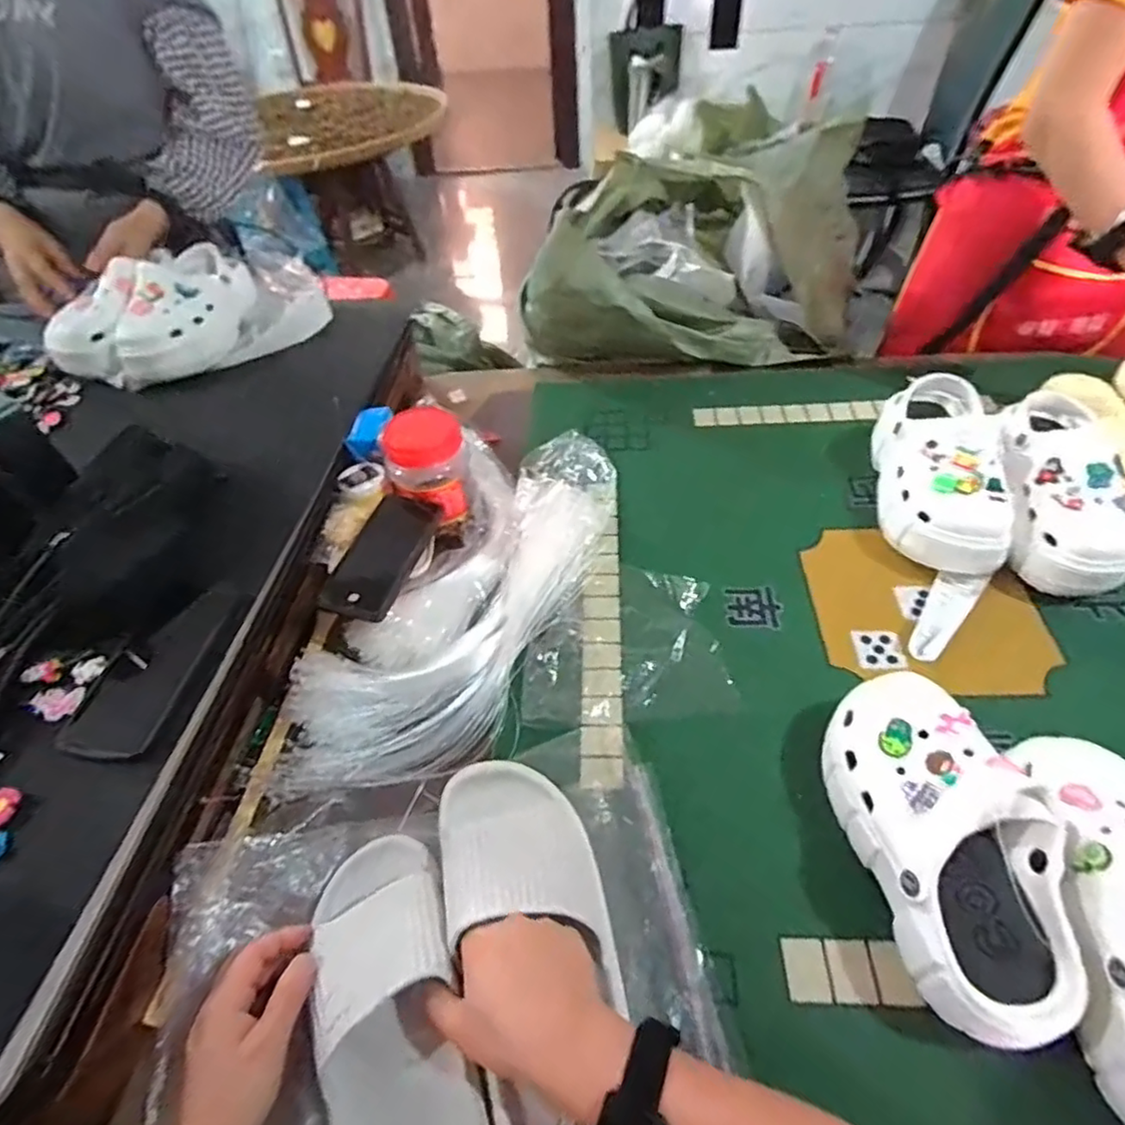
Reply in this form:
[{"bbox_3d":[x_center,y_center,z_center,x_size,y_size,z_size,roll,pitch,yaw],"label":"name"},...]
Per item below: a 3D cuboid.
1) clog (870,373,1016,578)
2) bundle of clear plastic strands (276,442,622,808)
[{"bbox_3d":[0.409,-0.103,0.703,0.103,0.094,0.238,3,61,6],"label":"clog"},{"bbox_3d":[-0.079,0.025,0.692,0.177,0.036,0.528,22,53,22],"label":"bundle of clear plastic strands"}]

